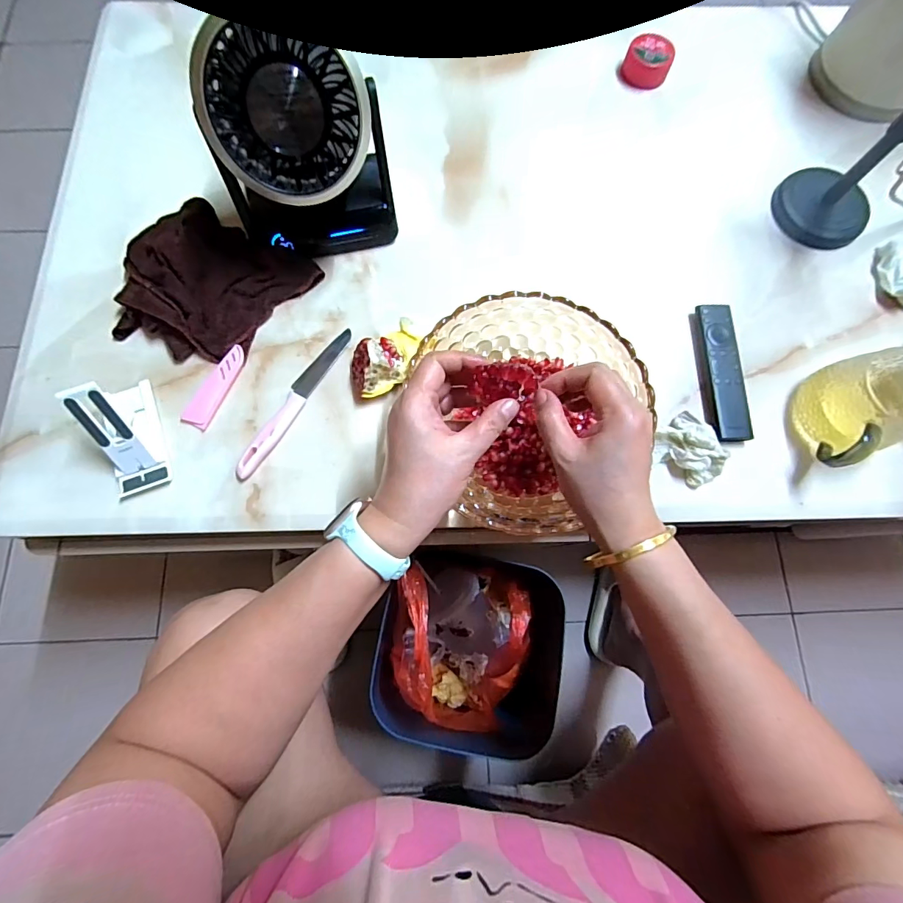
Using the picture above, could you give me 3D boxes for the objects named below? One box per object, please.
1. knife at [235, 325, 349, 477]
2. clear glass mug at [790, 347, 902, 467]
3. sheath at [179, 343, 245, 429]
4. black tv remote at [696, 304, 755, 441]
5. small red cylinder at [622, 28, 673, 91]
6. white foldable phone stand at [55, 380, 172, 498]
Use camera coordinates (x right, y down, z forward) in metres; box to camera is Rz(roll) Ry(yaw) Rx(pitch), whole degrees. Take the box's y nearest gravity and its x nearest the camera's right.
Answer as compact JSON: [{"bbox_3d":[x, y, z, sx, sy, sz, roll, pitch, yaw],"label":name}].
[{"bbox_3d":[-0.168,-0.056,0.467,0.024,0.010,0.192,29,76,5],"label":"knife"},{"bbox_3d":[0.416,-0.050,0.440,0.117,0.074,0.090,-22,77,-8],"label":"clear glass mug"},{"bbox_3d":[-0.255,-0.072,0.469,0.027,0.010,0.097,24,75,4],"label":"sheath"},{"bbox_3d":[0.298,-0.090,0.480,0.032,0.019,0.156,-2,75,-1],"label":"black tv remote"},{"bbox_3d":[0.263,-0.524,0.583,0.056,0.037,0.050,17,75,3],"label":"small red cylinder"},{"bbox_3d":[-0.326,-0.023,0.424,0.047,0.072,0.113,-17,76,-6],"label":"white foldable phone stand"}]

